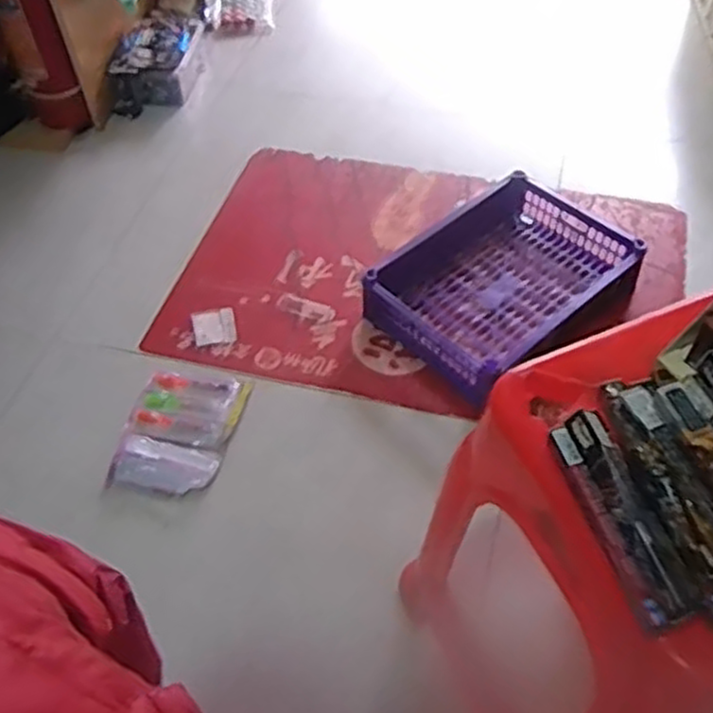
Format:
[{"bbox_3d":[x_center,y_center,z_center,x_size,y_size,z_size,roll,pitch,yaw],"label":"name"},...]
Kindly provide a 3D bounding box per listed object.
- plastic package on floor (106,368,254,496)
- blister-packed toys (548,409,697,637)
[{"bbox_3d":[-0.272,0.115,1.175,0.169,0.026,0.217,6,53,8],"label":"plastic package on floor"},{"bbox_3d":[0.186,0.110,0.523,0.039,0.040,0.161,-12,53,-6],"label":"blister-packed toys"}]

